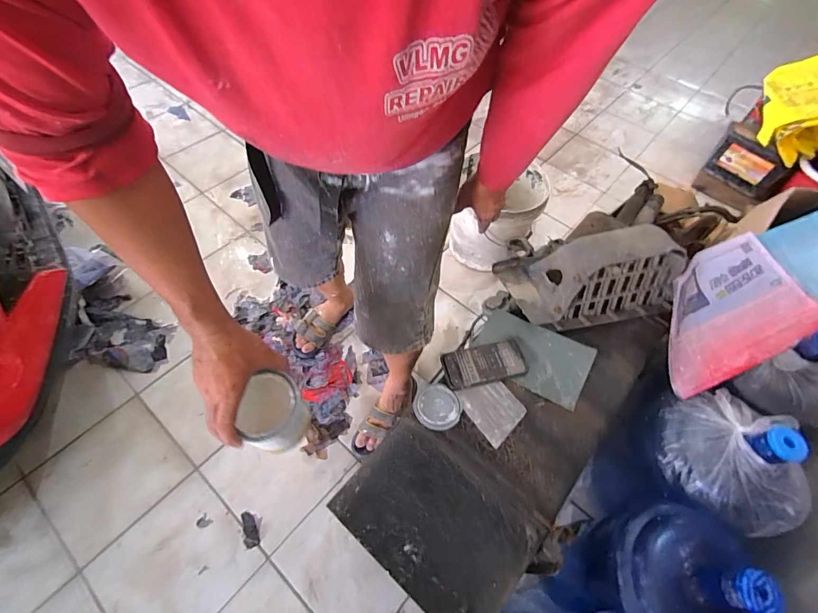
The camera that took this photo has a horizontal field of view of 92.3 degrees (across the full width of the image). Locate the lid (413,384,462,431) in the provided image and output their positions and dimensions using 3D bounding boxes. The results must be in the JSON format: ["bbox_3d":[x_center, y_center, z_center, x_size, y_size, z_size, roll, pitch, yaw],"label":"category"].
[{"bbox_3d":[0.056,0.194,0.761,0.090,0.005,0.086,2,58,-3],"label":"lid"}]

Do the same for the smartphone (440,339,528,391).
[{"bbox_3d":[0.154,0.118,0.810,0.168,0.011,0.084,-11,59,-10],"label":"smartphone"}]

